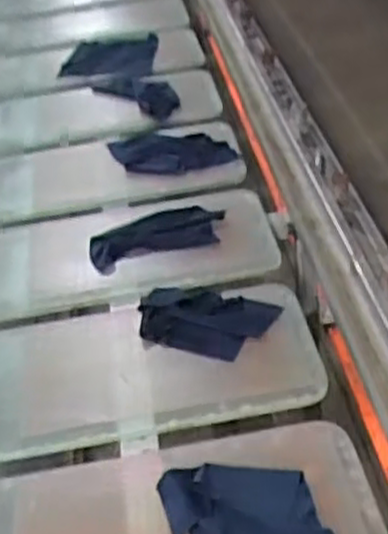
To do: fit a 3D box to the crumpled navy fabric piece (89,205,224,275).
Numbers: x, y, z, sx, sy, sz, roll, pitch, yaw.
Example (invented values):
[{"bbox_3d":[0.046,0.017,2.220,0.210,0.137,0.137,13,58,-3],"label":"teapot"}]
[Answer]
[{"bbox_3d":[-0.049,-0.040,1.081,0.188,0.017,0.101,-13,39,-8],"label":"crumpled navy fabric piece"}]

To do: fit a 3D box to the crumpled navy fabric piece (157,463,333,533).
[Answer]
[{"bbox_3d":[0.046,0.224,0.707,0.131,0.020,0.133,-14,39,-8],"label":"crumpled navy fabric piece"}]

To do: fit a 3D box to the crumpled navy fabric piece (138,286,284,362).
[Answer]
[{"bbox_3d":[0.015,0.061,0.931,0.159,0.034,0.106,6,40,15],"label":"crumpled navy fabric piece"}]

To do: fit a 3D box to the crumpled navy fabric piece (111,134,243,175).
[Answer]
[{"bbox_3d":[-0.036,-0.182,1.271,0.199,0.029,0.140,-4,39,4],"label":"crumpled navy fabric piece"}]

